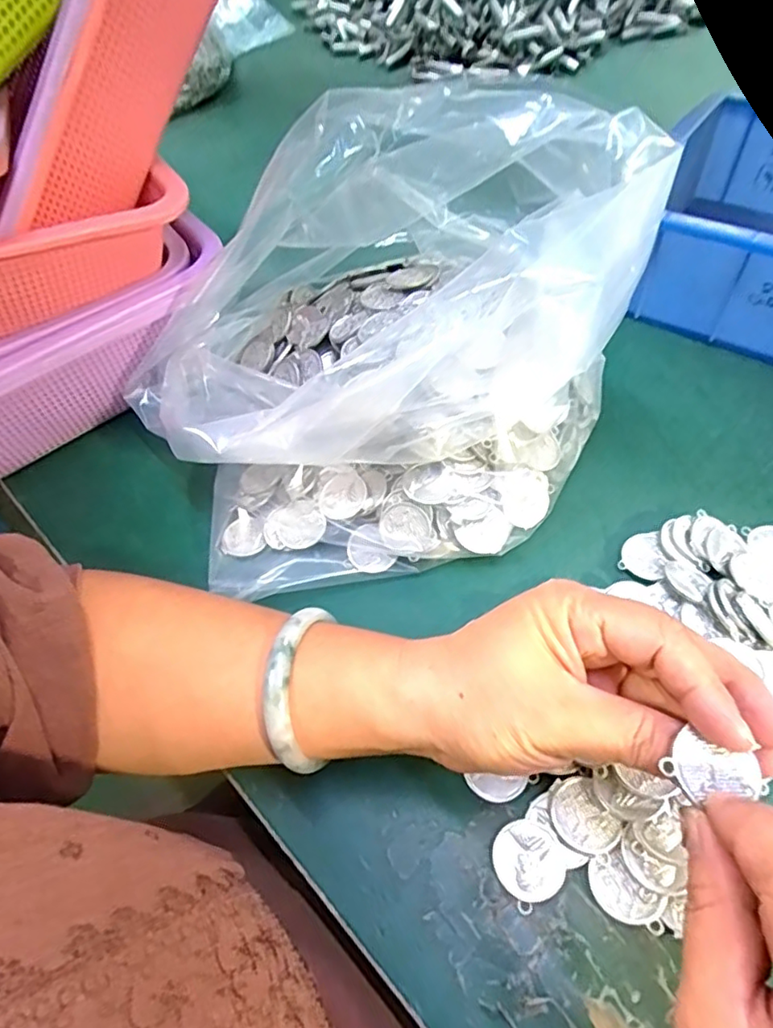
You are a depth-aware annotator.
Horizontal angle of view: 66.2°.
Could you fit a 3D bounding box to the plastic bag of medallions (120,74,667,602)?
[{"bbox_3d":[-0.016,-0.101,0.333,0.244,0.170,0.238,-28,57,-14],"label":"plastic bag of medallions"}]

